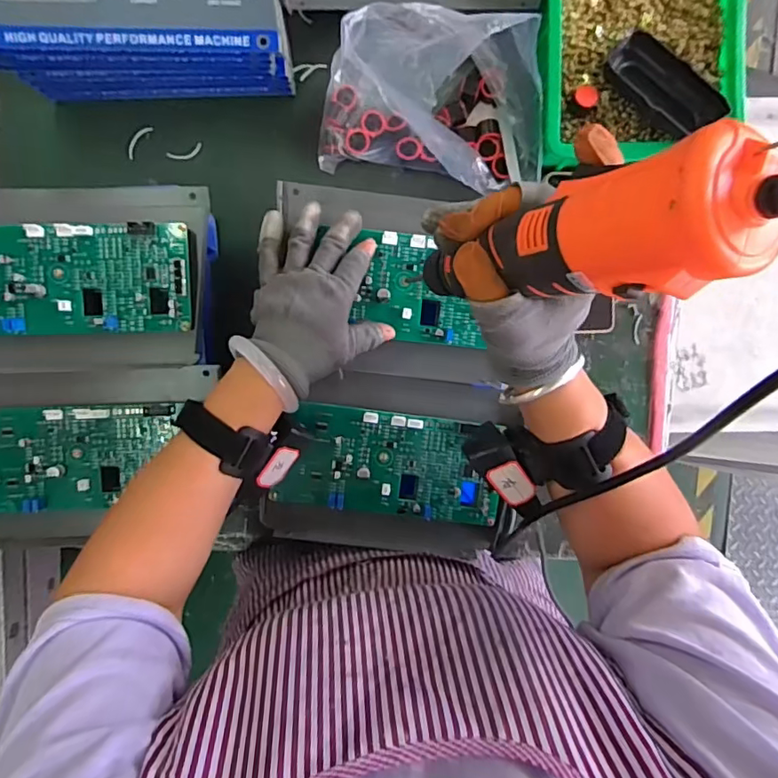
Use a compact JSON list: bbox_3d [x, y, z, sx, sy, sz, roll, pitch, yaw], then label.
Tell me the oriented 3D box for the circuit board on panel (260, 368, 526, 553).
[{"bbox_3d":[0.001,0.066,0.468,0.195,0.024,0.151,8,96,-4],"label":"circuit board on panel"}]

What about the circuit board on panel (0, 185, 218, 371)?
[{"bbox_3d":[-0.262,-0.090,0.440,0.227,0.024,0.145,-2,96,-3],"label":"circuit board on panel"}]

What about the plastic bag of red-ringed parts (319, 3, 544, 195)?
[{"bbox_3d":[0.048,-0.266,0.485,0.212,0.097,0.134,10,96,-4],"label":"plastic bag of red-ringed parts"}]

